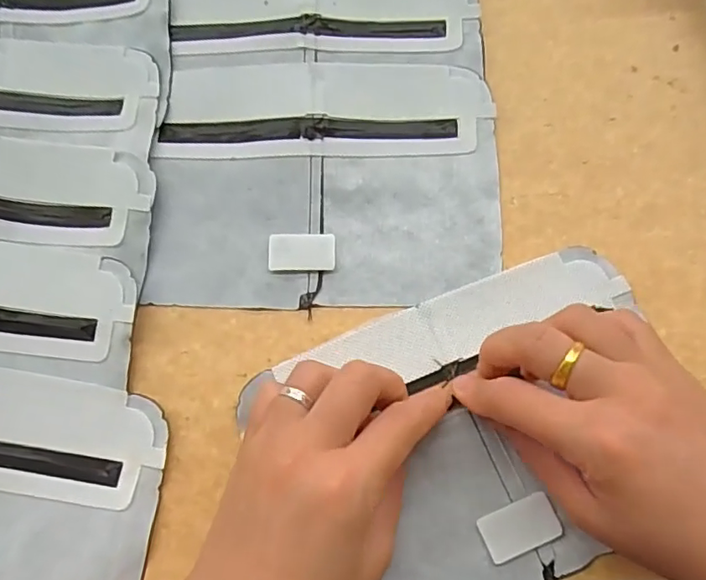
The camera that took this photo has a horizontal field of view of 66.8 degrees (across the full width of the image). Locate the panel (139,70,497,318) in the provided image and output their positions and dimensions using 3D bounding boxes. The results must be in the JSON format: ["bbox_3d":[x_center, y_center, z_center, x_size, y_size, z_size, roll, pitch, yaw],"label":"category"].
[{"bbox_3d":[-0.014,-0.056,0.275,0.173,0.006,0.130,0,77,2],"label":"panel"}]

